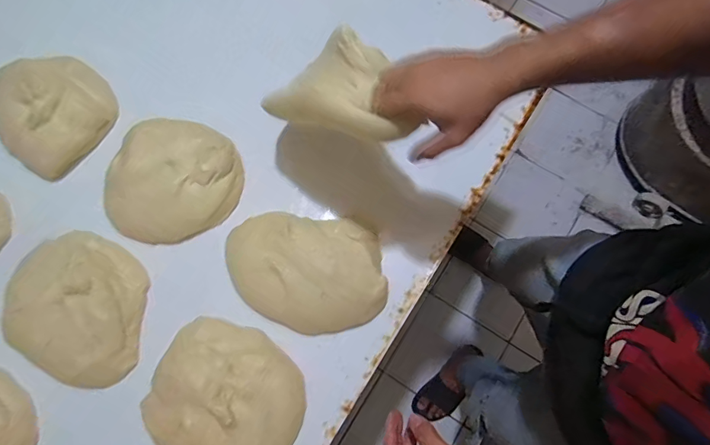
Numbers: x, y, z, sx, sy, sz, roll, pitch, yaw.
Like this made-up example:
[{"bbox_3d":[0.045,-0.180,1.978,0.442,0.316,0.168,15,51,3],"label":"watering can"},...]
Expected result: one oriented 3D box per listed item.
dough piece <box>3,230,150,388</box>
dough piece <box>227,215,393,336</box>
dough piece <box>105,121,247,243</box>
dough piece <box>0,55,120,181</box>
[{"bbox_3d":[-0.429,0.130,0.664,0.190,0.063,0.229,5,77,1],"label":"dough piece"},{"bbox_3d":[-0.075,0.074,0.663,0.254,0.043,0.179,6,77,2],"label":"dough piece"},{"bbox_3d":[-0.292,-0.068,0.701,0.199,0.055,0.211,18,77,4],"label":"dough piece"},{"bbox_3d":[-0.521,-0.199,0.731,0.194,0.063,0.194,39,80,9],"label":"dough piece"}]

